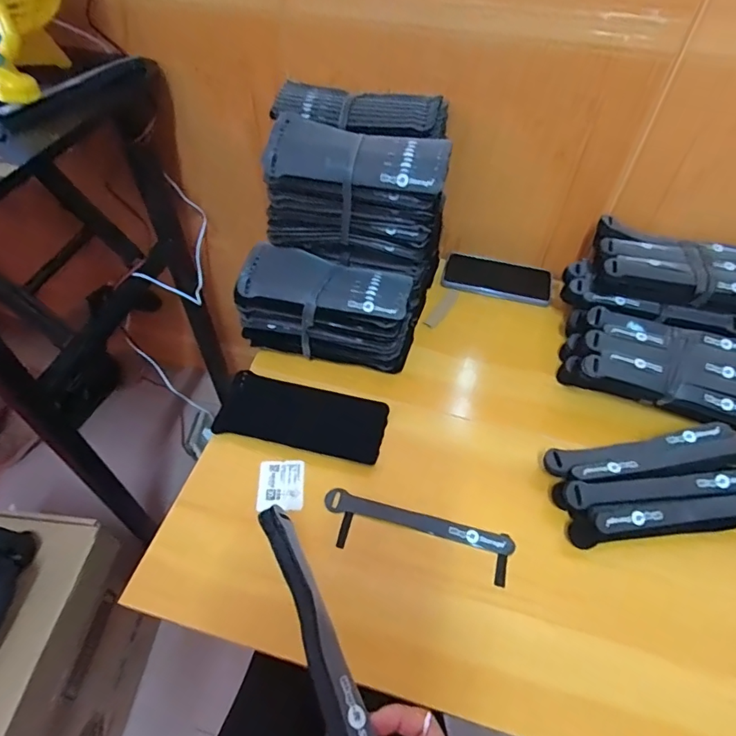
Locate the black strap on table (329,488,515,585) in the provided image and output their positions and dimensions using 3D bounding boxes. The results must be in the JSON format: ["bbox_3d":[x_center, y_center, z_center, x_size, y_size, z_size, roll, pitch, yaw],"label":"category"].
[{"bbox_3d":[0.048,0.174,0.501,0.196,0.006,0.055,13,50,11],"label":"black strap on table"}]

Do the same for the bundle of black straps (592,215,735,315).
[{"bbox_3d":[0.400,-0.125,0.631,0.230,0.047,0.115,11,53,5],"label":"bundle of black straps"}]

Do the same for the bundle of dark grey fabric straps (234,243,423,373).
[{"bbox_3d":[-0.046,-0.075,0.616,0.217,0.103,0.099,11,53,4],"label":"bundle of dark grey fabric straps"}]

